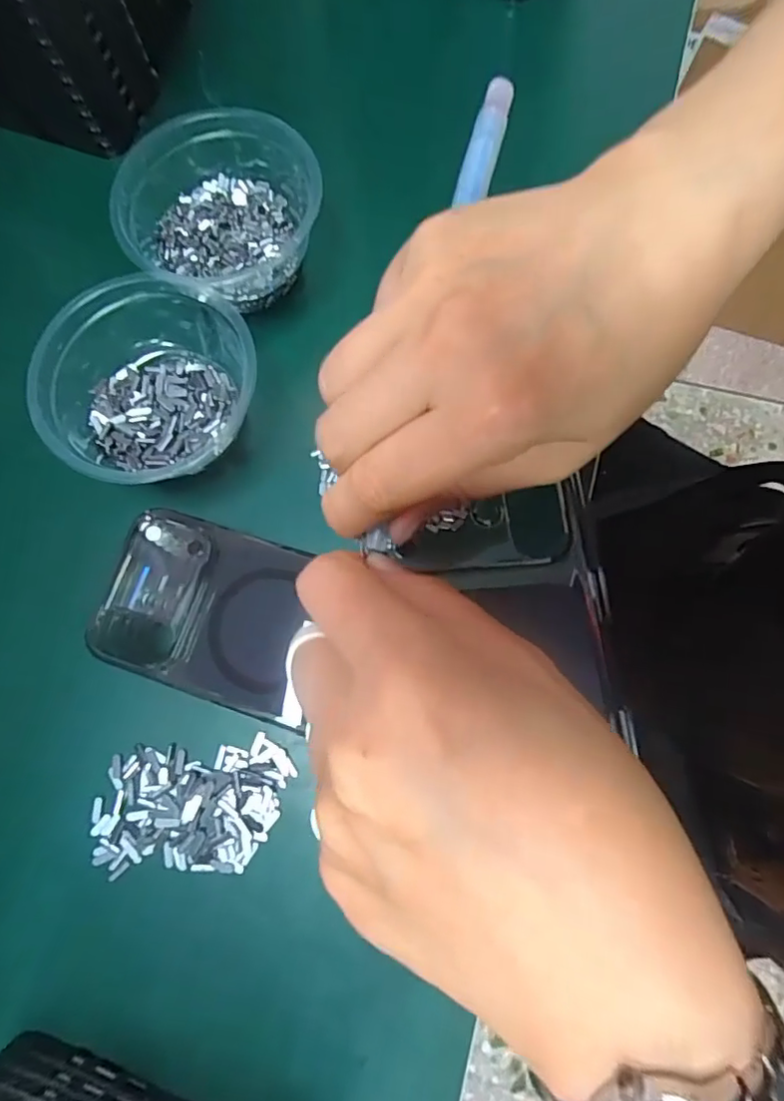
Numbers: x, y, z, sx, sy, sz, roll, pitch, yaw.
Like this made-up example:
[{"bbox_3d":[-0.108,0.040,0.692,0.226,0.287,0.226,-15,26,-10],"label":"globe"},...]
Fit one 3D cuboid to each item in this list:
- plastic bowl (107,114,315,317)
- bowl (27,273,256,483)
[{"bbox_3d":[-0.097,-0.198,0.326,0.102,0.041,0.093,26,79,8],"label":"plastic bowl"},{"bbox_3d":[-0.131,-0.088,0.305,0.114,0.042,0.100,-8,76,0],"label":"bowl"}]

